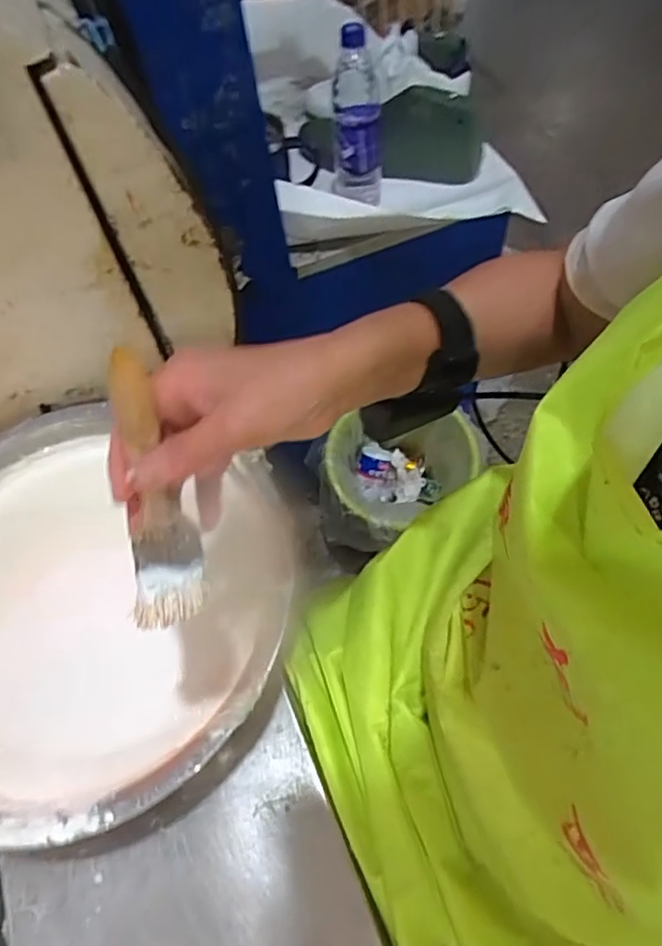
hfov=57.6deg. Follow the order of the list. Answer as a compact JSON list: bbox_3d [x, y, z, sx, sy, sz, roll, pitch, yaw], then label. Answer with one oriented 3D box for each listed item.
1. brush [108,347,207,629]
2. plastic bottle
[{"bbox_3d":[-0.091,0.010,0.307,0.033,0.018,0.140,-6,104,1],"label":"brush"},{"bbox_3d":[0.034,-0.456,0.791,0.061,0.227,0.064,3,60,6],"label":"plastic bottle"}]

